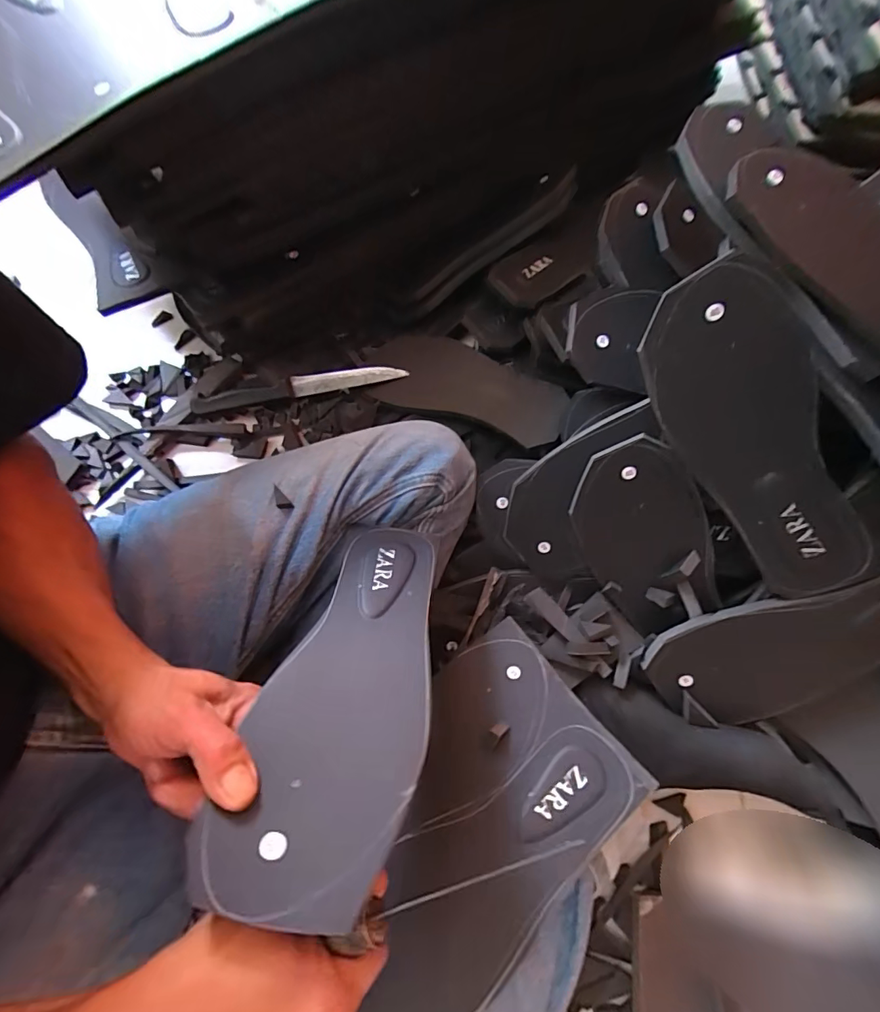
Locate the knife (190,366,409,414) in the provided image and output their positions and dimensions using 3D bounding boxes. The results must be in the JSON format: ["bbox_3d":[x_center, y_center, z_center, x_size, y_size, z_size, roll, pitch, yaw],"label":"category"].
[{"bbox_3d":[-0.171,-0.144,0.554,0.252,0.032,0.017,-8,70,-5],"label":"knife"}]

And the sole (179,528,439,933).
[{"bbox_3d":[-0.052,0.100,0.291,0.095,0.009,0.246,11,40,2],"label":"sole"}]

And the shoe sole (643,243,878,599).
[{"bbox_3d":[0.234,-0.045,0.344,0.102,0.014,0.257,-21,102,29],"label":"shoe sole"}]

